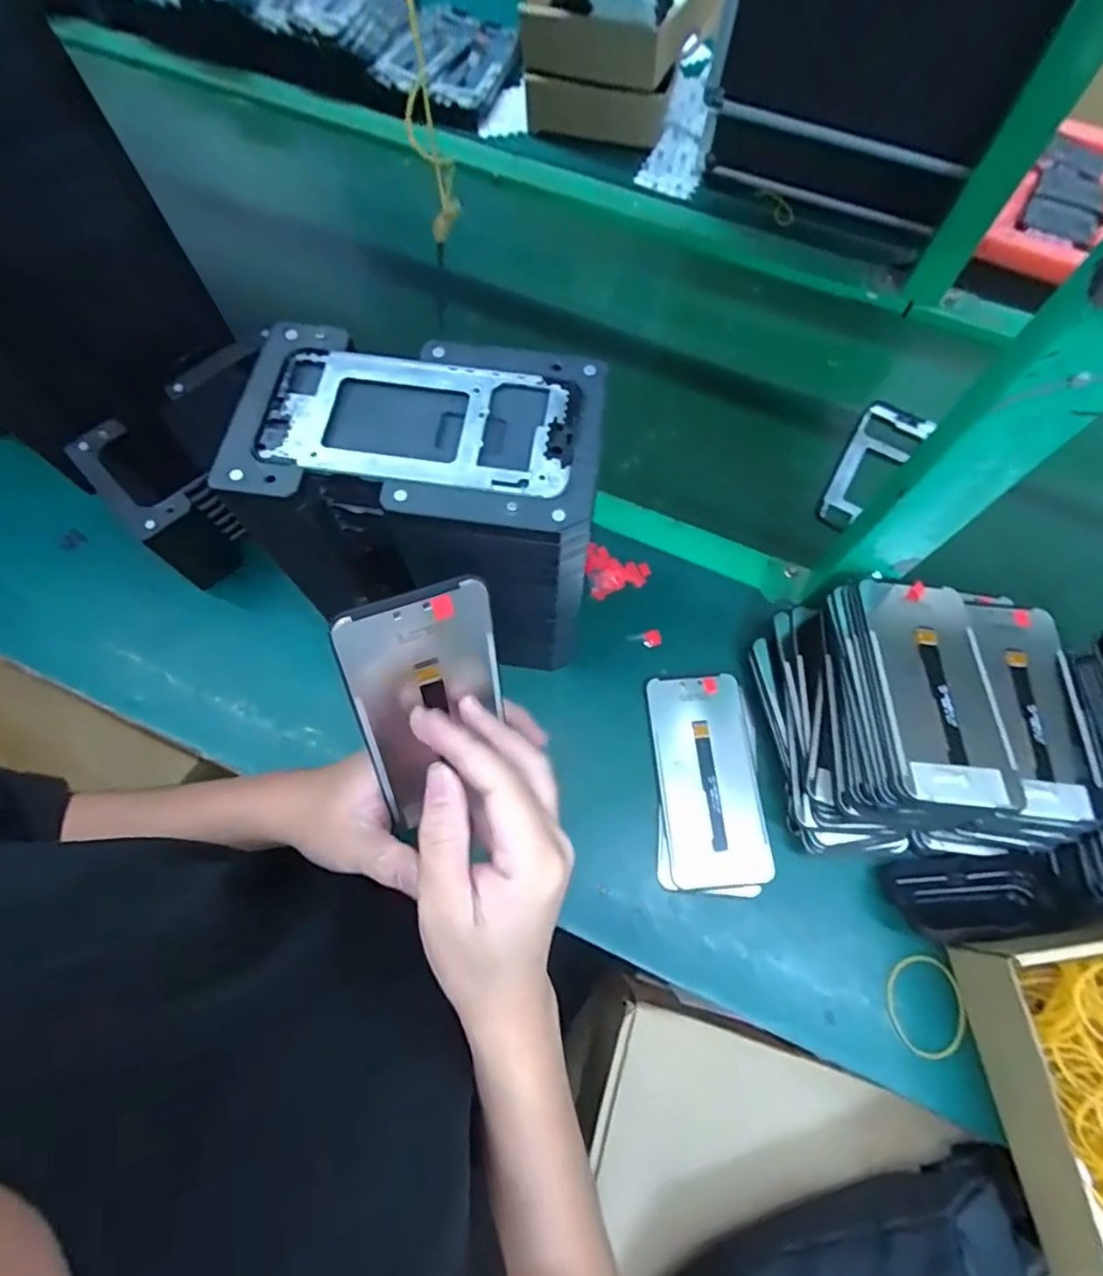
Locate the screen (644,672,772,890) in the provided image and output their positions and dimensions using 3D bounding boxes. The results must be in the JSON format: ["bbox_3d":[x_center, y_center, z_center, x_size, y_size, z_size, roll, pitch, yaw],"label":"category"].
[{"bbox_3d":[0.117,0.104,0.451,0.073,0.007,0.154,-5,68,2],"label":"screen"}]

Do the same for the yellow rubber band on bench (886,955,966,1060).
[{"bbox_3d":[0.252,0.247,0.403,0.052,0.006,0.058,-19,72,-5],"label":"yellow rubber band on bench"}]

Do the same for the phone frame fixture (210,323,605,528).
[{"bbox_3d":[-0.067,-0.112,0.310,0.177,0.010,0.106,7,70,2],"label":"phone frame fixture"}]

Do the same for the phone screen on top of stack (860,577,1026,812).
[{"bbox_3d":[0.249,0.029,0.385,0.070,0.011,0.158,4,60,1],"label":"phone screen on top of stack"}]

